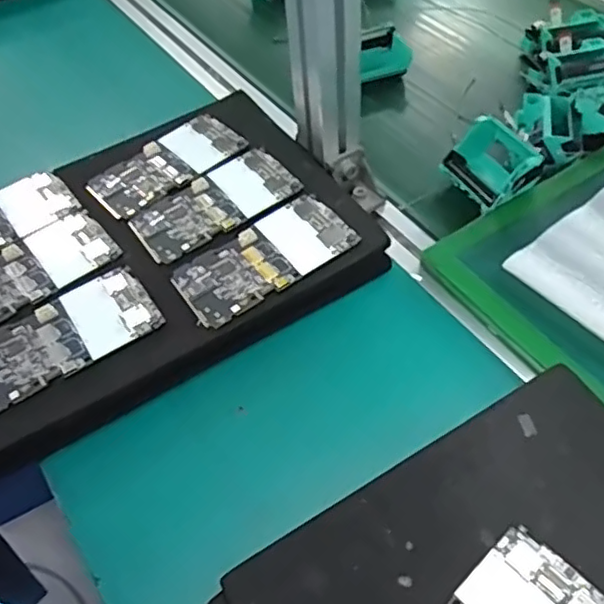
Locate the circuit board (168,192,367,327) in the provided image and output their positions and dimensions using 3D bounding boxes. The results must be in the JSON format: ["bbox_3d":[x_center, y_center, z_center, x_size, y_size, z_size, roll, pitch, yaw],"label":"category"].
[{"bbox_3d":[-0.028,-0.035,0.460,0.129,0.007,0.066,-33,58,-19],"label":"circuit board"}]

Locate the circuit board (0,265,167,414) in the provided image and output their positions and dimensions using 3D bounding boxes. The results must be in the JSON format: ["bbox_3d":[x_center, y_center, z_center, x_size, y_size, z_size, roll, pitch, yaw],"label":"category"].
[{"bbox_3d":[-0.166,0.023,0.429,0.128,0.007,0.065,-30,57,-18],"label":"circuit board"}]

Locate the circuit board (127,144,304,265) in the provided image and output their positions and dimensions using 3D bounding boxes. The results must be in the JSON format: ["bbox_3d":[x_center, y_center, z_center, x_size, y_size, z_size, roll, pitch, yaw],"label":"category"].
[{"bbox_3d":[-0.070,-0.080,0.502,0.129,0.007,0.070,-32,57,-19],"label":"circuit board"}]

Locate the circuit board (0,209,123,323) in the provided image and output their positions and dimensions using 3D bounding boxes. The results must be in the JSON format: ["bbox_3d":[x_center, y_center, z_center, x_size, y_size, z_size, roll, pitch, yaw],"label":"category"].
[{"bbox_3d":[-0.204,-0.022,0.467,0.128,0.007,0.065,-36,59,-21],"label":"circuit board"}]

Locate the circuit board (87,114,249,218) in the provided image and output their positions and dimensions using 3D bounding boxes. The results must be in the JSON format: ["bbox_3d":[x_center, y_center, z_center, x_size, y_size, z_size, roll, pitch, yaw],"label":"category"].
[{"bbox_3d":[-0.115,-0.118,0.537,0.129,0.009,0.065,-38,59,-22],"label":"circuit board"}]

